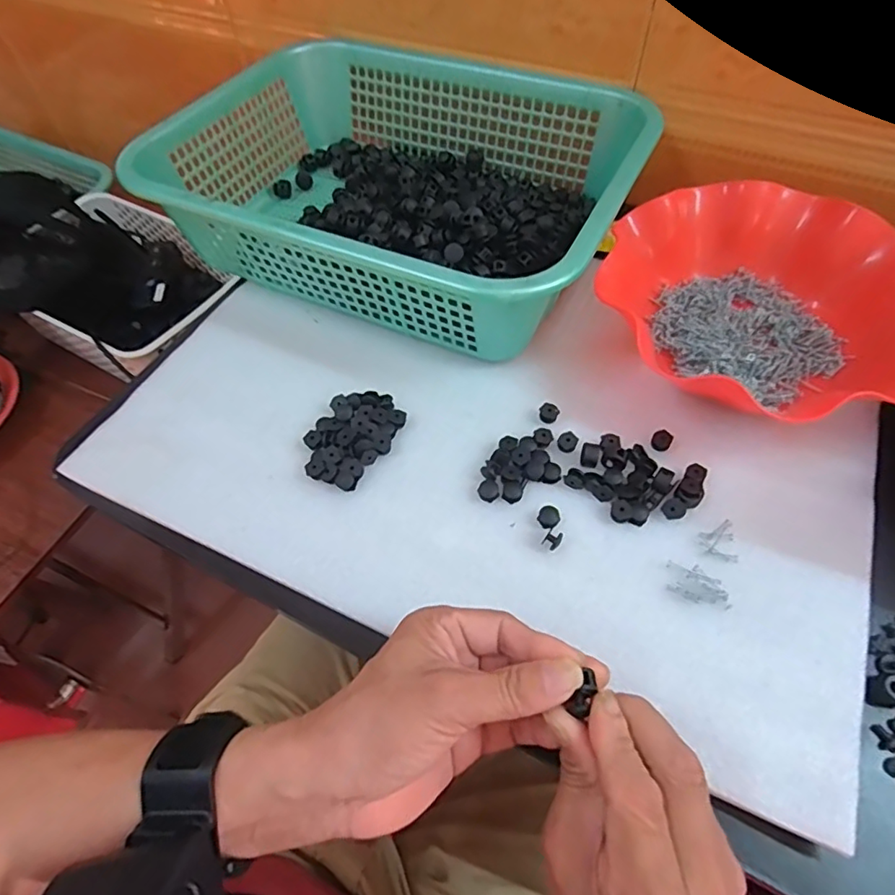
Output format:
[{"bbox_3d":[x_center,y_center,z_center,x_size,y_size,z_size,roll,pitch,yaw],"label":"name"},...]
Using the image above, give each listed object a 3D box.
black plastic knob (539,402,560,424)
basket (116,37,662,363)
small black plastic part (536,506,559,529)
[{"bbox_3d":[0.074,-0.026,0.408,0.014,0.006,0.015,-1,56,1],"label":"black plastic knob"},{"bbox_3d":[-0.039,-0.233,0.496,0.382,0.099,0.299,20,61,15],"label":"basket"},{"bbox_3d":[0.066,0.045,0.363,0.013,0.006,0.014,-1,57,2],"label":"small black plastic part"}]

